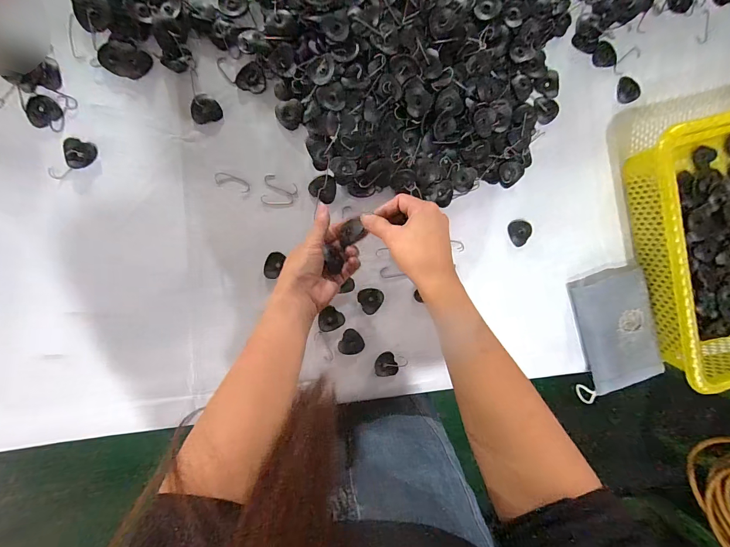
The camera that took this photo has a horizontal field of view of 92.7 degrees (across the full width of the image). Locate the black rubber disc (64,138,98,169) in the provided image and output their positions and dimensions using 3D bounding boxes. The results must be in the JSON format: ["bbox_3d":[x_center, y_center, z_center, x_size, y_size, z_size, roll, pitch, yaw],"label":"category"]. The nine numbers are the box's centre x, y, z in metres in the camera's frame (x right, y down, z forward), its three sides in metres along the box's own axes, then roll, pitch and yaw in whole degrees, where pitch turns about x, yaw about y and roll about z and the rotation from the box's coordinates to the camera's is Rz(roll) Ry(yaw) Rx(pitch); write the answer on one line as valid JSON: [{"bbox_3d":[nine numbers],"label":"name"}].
[{"bbox_3d":[-0.344,-0.145,0.421,0.035,0.004,0.034,4,96,-8],"label":"black rubber disc"}]

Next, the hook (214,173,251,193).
[{"bbox_3d":[-0.170,-0.117,0.446,0.045,0.004,0.016,19,94,-9],"label":"hook"}]

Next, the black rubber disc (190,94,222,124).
[{"bbox_3d":[-0.198,-0.205,0.433,0.036,0.006,0.030,-15,98,-5],"label":"black rubber disc"}]

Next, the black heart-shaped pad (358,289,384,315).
[{"bbox_3d":[0.010,0.037,0.482,0.034,0.004,0.036,-31,99,-3],"label":"black heart-shaped pad"}]

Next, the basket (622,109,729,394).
[{"bbox_3d":[0.517,-0.035,0.497,0.248,0.092,0.356,-15,98,-5],"label":"basket"}]

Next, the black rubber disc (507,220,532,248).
[{"bbox_3d":[0.225,-0.060,0.502,0.031,0.009,0.037,-22,98,-4],"label":"black rubber disc"}]

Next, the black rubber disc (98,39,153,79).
[{"bbox_3d":[-0.286,-0.254,0.414,0.055,0.004,0.037,25,93,-9],"label":"black rubber disc"}]

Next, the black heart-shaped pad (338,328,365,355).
[{"bbox_3d":[-0.020,0.098,0.486,0.034,0.004,0.034,-34,99,-2],"label":"black heart-shaped pad"}]

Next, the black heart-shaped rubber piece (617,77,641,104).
[{"bbox_3d":[0.378,-0.265,0.501,0.033,0.004,0.036,-23,99,-4],"label":"black heart-shaped rubber piece"}]

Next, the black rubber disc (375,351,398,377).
[{"bbox_3d":[0.030,0.128,0.492,0.032,0.006,0.033,-1,96,-7],"label":"black rubber disc"}]

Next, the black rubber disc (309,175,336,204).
[{"bbox_3d":[-0.053,-0.113,0.459,0.035,0.004,0.034,-1,96,-7],"label":"black rubber disc"}]

